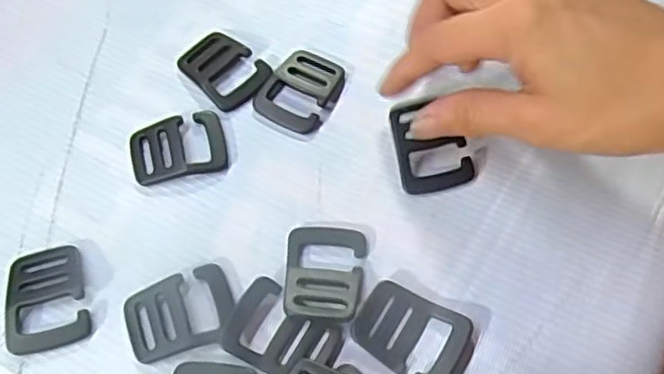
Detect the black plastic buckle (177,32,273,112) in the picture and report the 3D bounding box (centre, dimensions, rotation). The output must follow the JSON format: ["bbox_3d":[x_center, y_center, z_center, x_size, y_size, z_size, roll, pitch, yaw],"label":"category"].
[{"bbox_3d":[-0.053,-0.059,0.319,0.032,0.005,0.042,-39,69,-18],"label":"black plastic buckle"}]

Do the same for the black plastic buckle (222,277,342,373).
[{"bbox_3d":[-0.019,0.058,0.257,0.042,0.006,0.032,24,66,12],"label":"black plastic buckle"}]

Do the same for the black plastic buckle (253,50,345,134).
[{"bbox_3d":[-0.015,-0.047,0.313,0.034,0.004,0.044,27,66,13],"label":"black plastic buckle"}]

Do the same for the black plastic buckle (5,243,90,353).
[{"bbox_3d":[-0.119,0.045,0.267,0.033,0.006,0.044,-13,64,-6],"label":"black plastic buckle"}]

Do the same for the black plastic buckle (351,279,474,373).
[{"bbox_3d":[0.032,0.058,0.257,0.045,0.005,0.032,26,66,13],"label":"black plastic buckle"}]

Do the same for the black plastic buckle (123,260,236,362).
[{"bbox_3d":[-0.062,0.051,0.263,0.042,0.006,0.032,-18,64,-8],"label":"black plastic buckle"}]

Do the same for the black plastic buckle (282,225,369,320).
[{"bbox_3d":[-0.003,0.035,0.270,0.032,0.007,0.041,5,63,3],"label":"black plastic buckle"}]

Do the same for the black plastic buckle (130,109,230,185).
[{"bbox_3d":[-0.071,-0.018,0.299,0.043,0.005,0.032,-12,64,-5],"label":"black plastic buckle"}]

